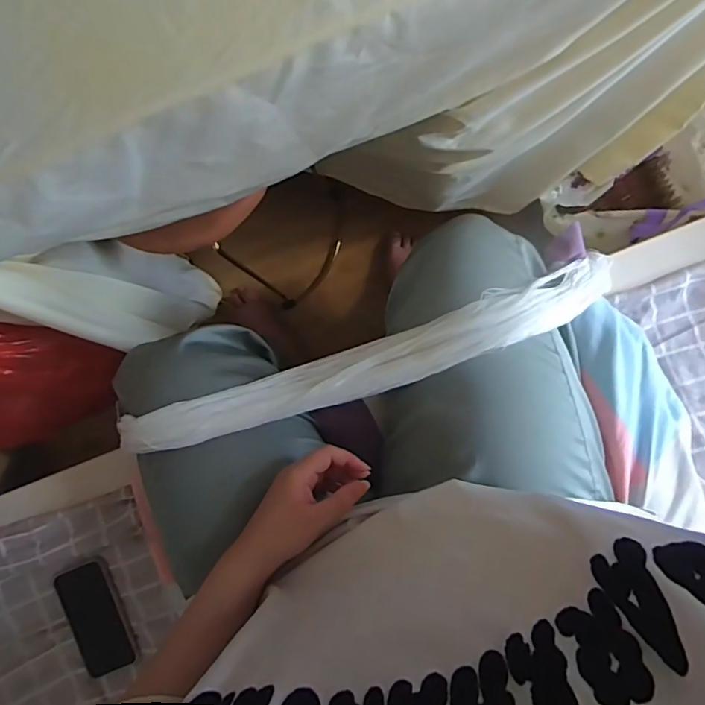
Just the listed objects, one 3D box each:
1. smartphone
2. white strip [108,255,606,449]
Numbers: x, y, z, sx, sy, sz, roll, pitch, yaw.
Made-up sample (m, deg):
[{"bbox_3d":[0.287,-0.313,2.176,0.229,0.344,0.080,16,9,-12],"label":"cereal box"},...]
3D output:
[{"bbox_3d":[-0.337,0.352,0.678,0.071,0.010,0.145,-20,93,-4],"label":"smartphone"},{"bbox_3d":[0.018,0.013,0.552,0.550,0.080,0.061,-20,86,5],"label":"white strip"}]

